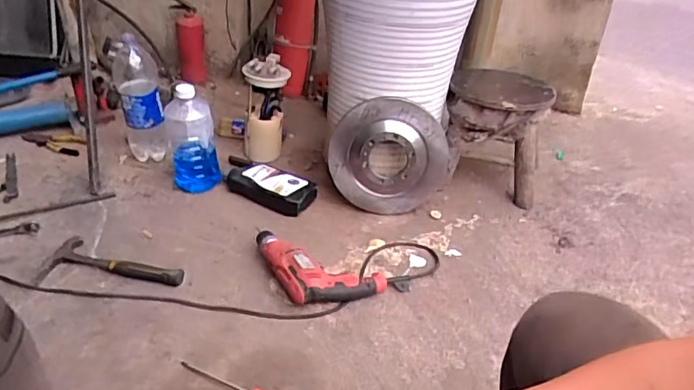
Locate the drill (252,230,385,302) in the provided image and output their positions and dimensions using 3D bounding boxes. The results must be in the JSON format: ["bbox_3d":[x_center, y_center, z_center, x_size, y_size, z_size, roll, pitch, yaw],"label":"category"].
[{"bbox_3d":[-0.076,0.154,1.093,0.297,0.063,0.147,15,34,15],"label":"drill"}]

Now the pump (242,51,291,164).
[{"bbox_3d":[-0.213,-0.228,1.437,0.115,0.267,0.099,-2,33,-12],"label":"pump"}]

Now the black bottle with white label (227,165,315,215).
[{"bbox_3d":[-0.192,-0.022,1.340,0.227,0.062,0.102,16,34,16],"label":"black bottle with white label"}]

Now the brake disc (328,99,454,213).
[{"bbox_3d":[0.100,-0.089,1.299,0.283,0.258,0.110,5,33,-1],"label":"brake disc"}]

